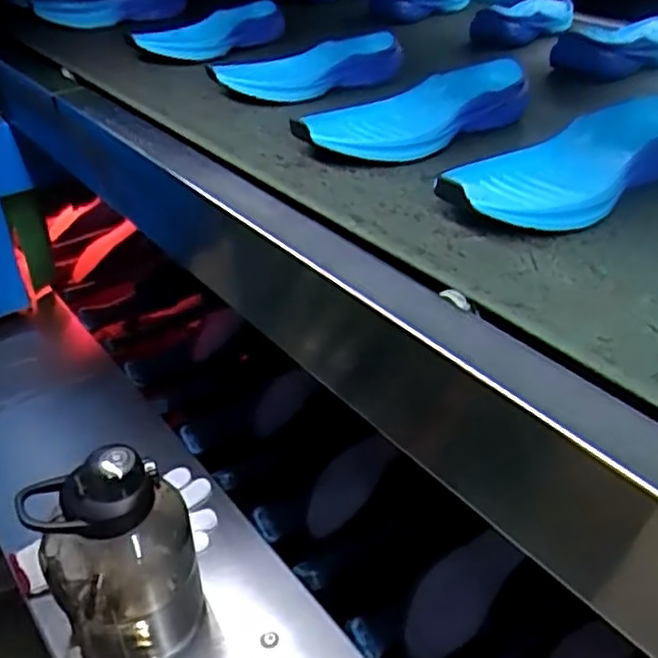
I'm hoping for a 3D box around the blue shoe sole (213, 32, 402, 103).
[{"bbox_3d":[-0.015,-0.304,0.799,0.217,0.033,0.087,-20,42,-26],"label":"blue shoe sole"}]

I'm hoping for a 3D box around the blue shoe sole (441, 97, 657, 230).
[{"bbox_3d":[0.196,-0.132,0.560,0.253,0.044,0.102,-24,44,-30],"label":"blue shoe sole"}]

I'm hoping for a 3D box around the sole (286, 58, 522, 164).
[{"bbox_3d":[0.088,-0.210,0.671,0.257,0.040,0.109,-29,47,-34],"label":"sole"}]

